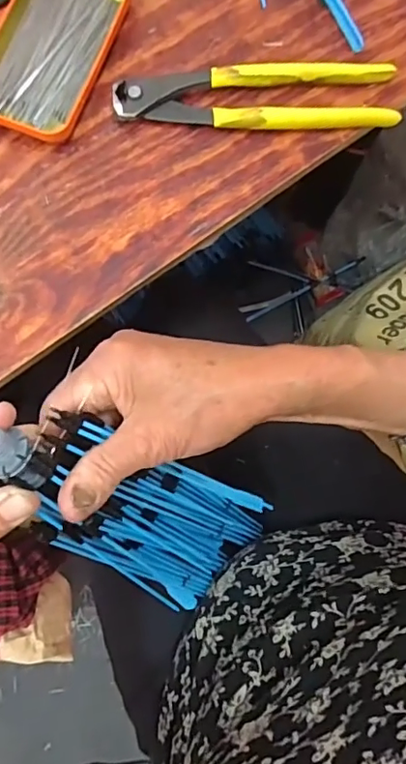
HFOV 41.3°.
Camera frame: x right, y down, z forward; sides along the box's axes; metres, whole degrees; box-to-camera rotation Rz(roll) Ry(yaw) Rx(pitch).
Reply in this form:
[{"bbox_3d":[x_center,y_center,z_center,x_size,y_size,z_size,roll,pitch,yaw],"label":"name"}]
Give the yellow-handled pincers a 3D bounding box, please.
[{"bbox_3d":[0.039,-0.206,0.390,0.200,0.019,0.047,-3,80,-1],"label":"yellow-handled pincers"}]

